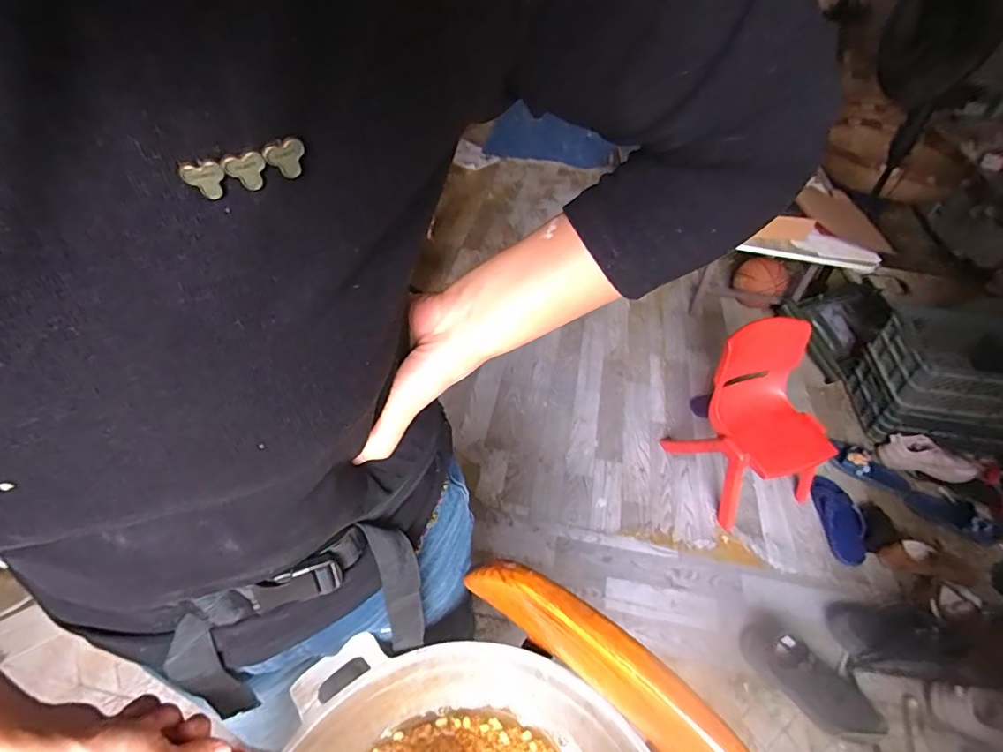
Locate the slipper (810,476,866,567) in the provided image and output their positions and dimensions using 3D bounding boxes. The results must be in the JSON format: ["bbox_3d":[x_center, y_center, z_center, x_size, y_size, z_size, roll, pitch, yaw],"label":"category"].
[{"bbox_3d":[0.973,0.404,1.485,0.114,0.041,0.270,4,46,-1],"label":"slipper"}]

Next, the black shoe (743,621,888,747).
[{"bbox_3d":[0.694,0.688,1.168,0.124,0.080,0.281,-32,56,-30],"label":"black shoe"}]

